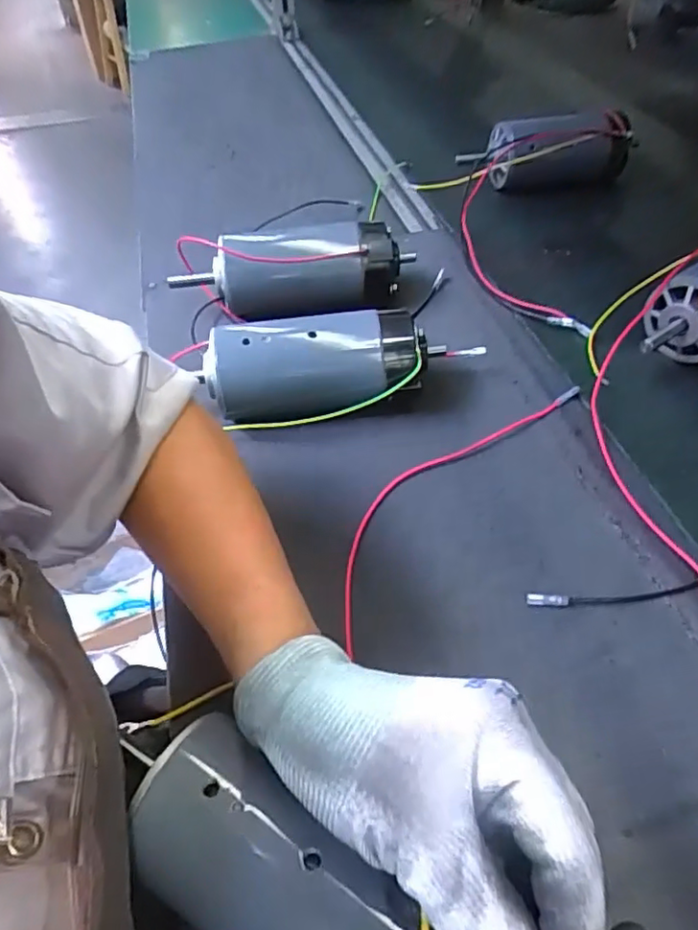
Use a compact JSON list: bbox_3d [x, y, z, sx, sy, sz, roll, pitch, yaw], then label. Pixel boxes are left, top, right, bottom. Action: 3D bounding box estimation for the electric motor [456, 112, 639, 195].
[{"bbox_3d":[0.241,-0.364,0.727,0.205,0.078,0.061,-6,47,-2],"label":"electric motor"}]

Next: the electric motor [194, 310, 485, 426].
[{"bbox_3d":[-0.004,-0.077,0.484,0.218,0.072,0.072,-4,48,-1],"label":"electric motor"}]

